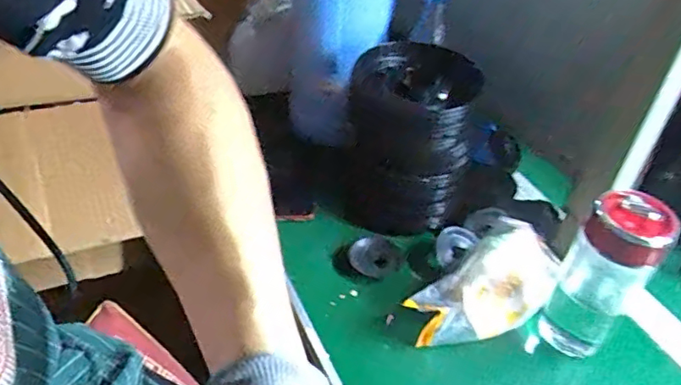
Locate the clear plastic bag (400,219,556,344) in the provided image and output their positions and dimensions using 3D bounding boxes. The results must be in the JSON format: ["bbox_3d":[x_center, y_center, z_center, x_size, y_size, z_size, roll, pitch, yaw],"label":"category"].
[{"bbox_3d":[0.159,0.100,0.597,0.092,0.062,0.201,33,47,29],"label":"clear plastic bag"}]

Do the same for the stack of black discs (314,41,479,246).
[{"bbox_3d":[0.076,-0.062,0.674,0.147,0.175,0.137,12,40,7],"label":"stack of black discs"}]

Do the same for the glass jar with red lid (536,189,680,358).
[{"bbox_3d":[0.245,0.079,0.533,0.066,0.166,0.062,4,40,-3],"label":"glass jar with red lid"}]

